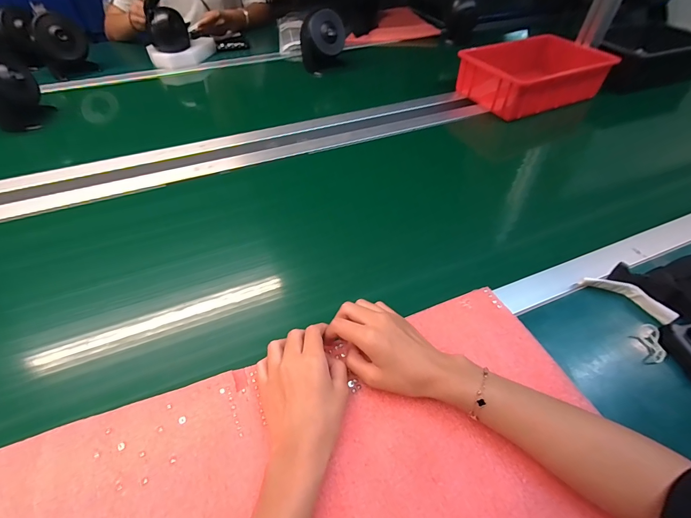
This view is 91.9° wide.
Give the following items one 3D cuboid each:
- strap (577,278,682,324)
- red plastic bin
[{"bbox_3d":[0.341,0.046,0.405,0.095,0.027,0.016,33,56,26],"label":"strap"},{"bbox_3d":[0.447,-0.434,0.797,0.285,0.086,0.200,-21,52,-18],"label":"red plastic bin"}]

